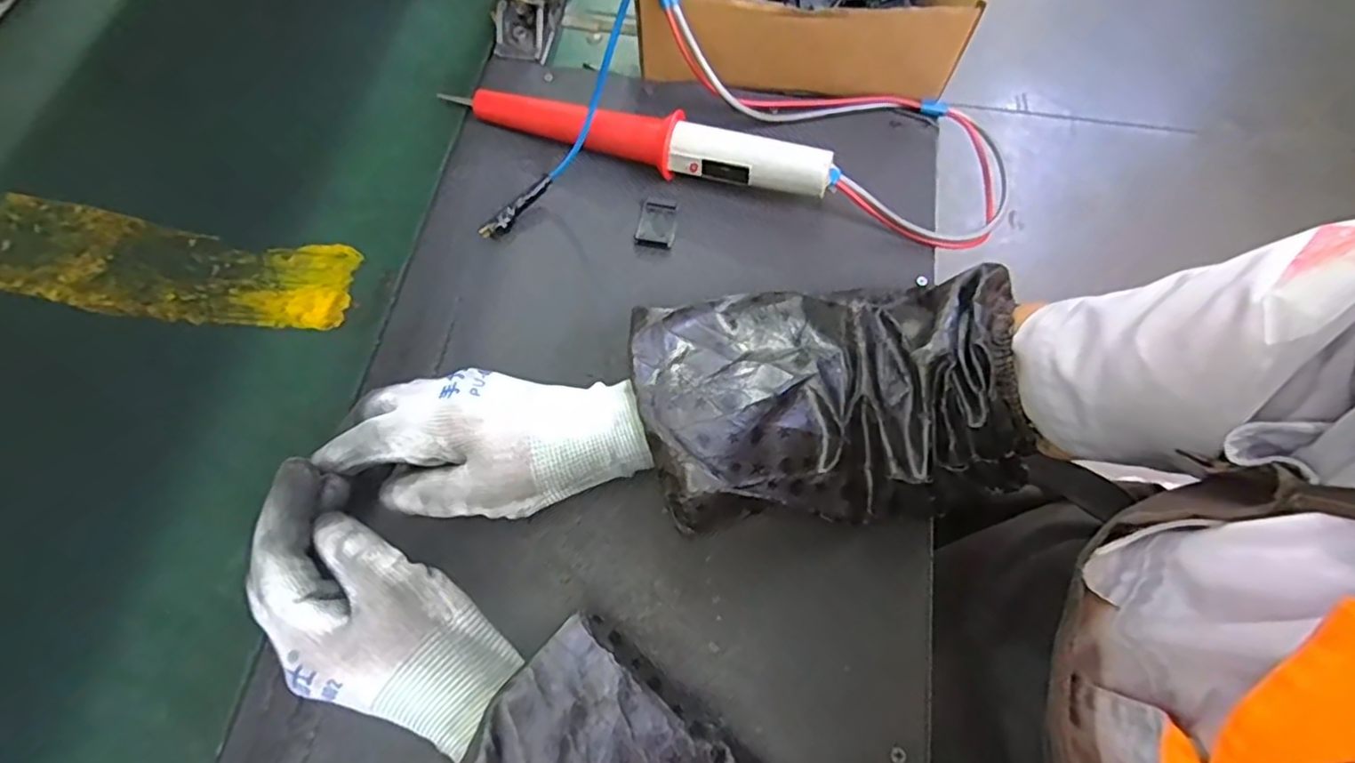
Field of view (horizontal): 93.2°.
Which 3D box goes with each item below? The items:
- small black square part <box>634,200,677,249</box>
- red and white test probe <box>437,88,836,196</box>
[{"bbox_3d":[-0.014,-0.105,0.428,0.026,0.004,0.035,9,68,4],"label":"small black square part"},{"bbox_3d":[-0.026,-0.165,0.435,0.258,0.039,0.031,19,69,8],"label":"red and white test probe"}]

